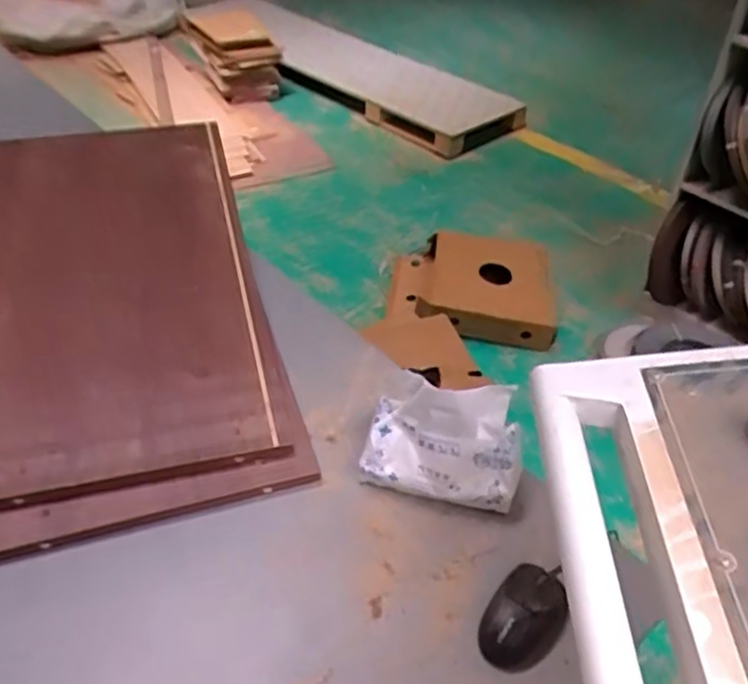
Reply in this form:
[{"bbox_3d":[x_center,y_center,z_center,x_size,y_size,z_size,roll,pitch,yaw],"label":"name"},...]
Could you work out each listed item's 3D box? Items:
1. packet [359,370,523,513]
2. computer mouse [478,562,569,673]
[{"bbox_3d":[0.079,0.105,0.779,0.175,0.136,0.091,10,42,8],"label":"packet"},{"bbox_3d":[0.148,0.265,0.679,0.067,0.038,0.112,27,47,24],"label":"computer mouse"}]

